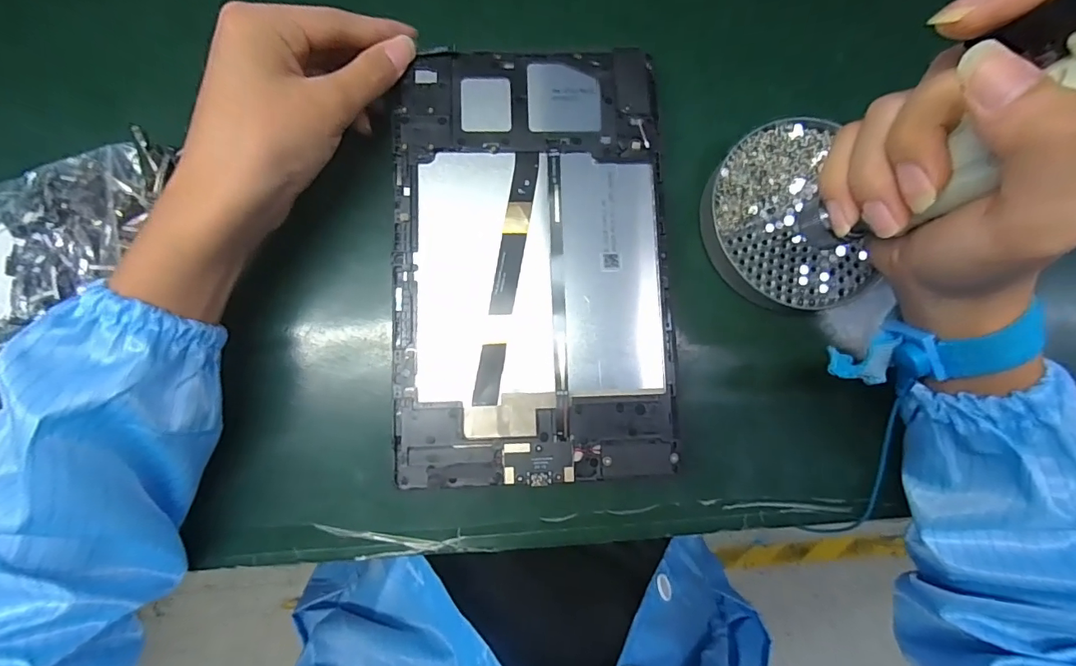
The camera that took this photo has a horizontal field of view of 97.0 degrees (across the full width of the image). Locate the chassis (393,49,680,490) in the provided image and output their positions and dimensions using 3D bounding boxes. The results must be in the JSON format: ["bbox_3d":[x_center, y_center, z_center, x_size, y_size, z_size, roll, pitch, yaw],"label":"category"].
[{"bbox_3d":[-0.002,-0.041,0.259,0.146,0.009,0.236,-2,84,-6],"label":"chassis"}]

